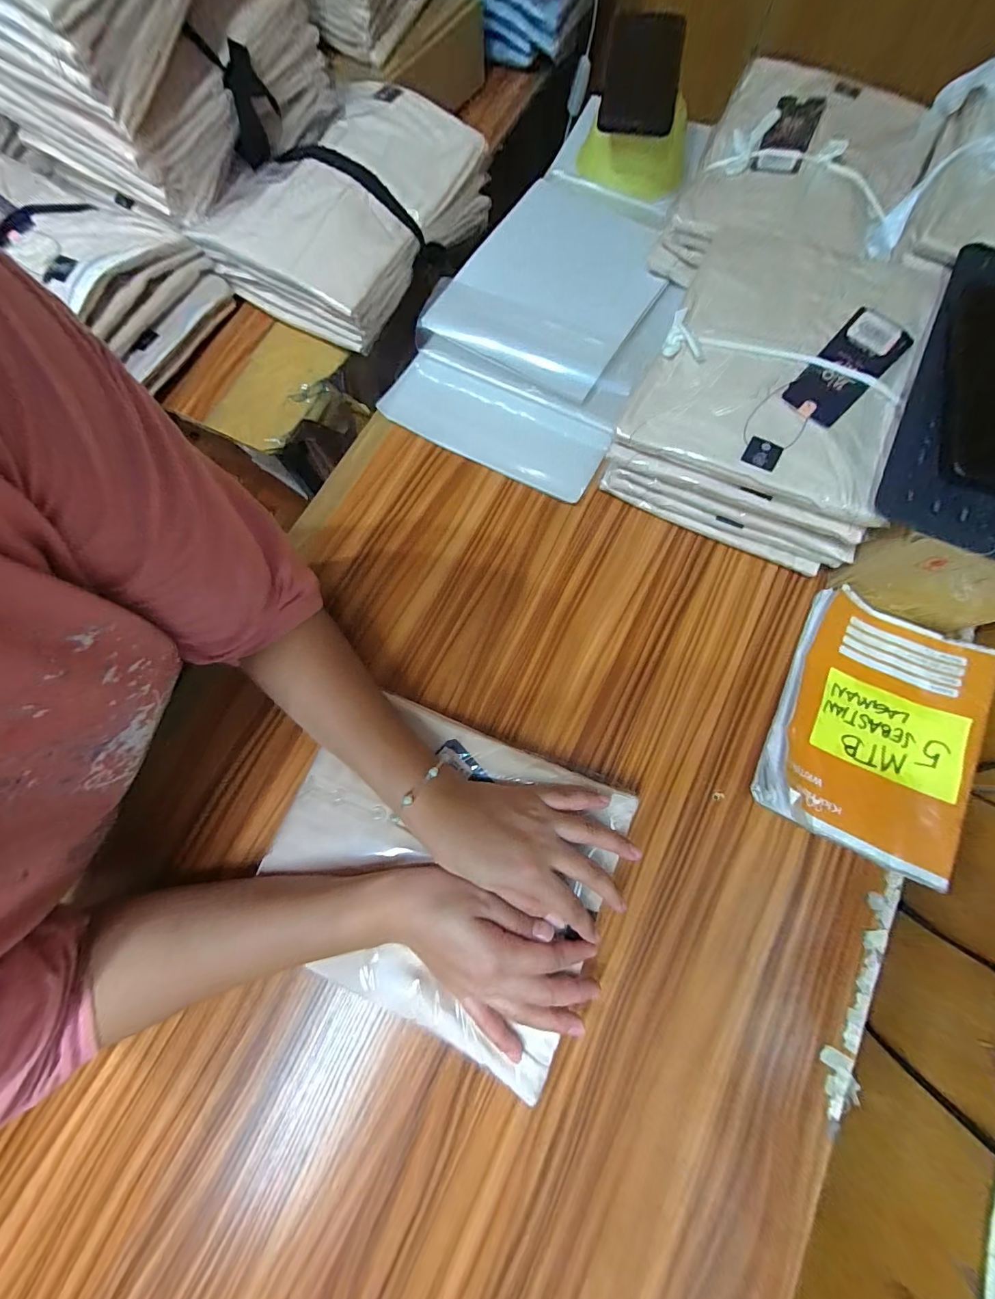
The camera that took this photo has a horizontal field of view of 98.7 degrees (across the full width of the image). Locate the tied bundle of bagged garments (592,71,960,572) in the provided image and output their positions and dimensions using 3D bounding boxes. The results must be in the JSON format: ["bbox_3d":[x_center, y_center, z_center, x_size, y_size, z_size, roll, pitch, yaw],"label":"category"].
[{"bbox_3d":[0.275,-0.347,0.422,0.222,0.097,0.502,21,77,7],"label":"tied bundle of bagged garments"}]

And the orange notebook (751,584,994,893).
[{"bbox_3d":[0.309,0.061,0.353,0.138,0.020,0.201,26,78,8],"label":"orange notebook"}]

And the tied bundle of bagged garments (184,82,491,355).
[{"bbox_3d":[-0.161,-0.468,0.467,0.212,0.093,0.260,32,79,9],"label":"tied bundle of bagged garments"}]

